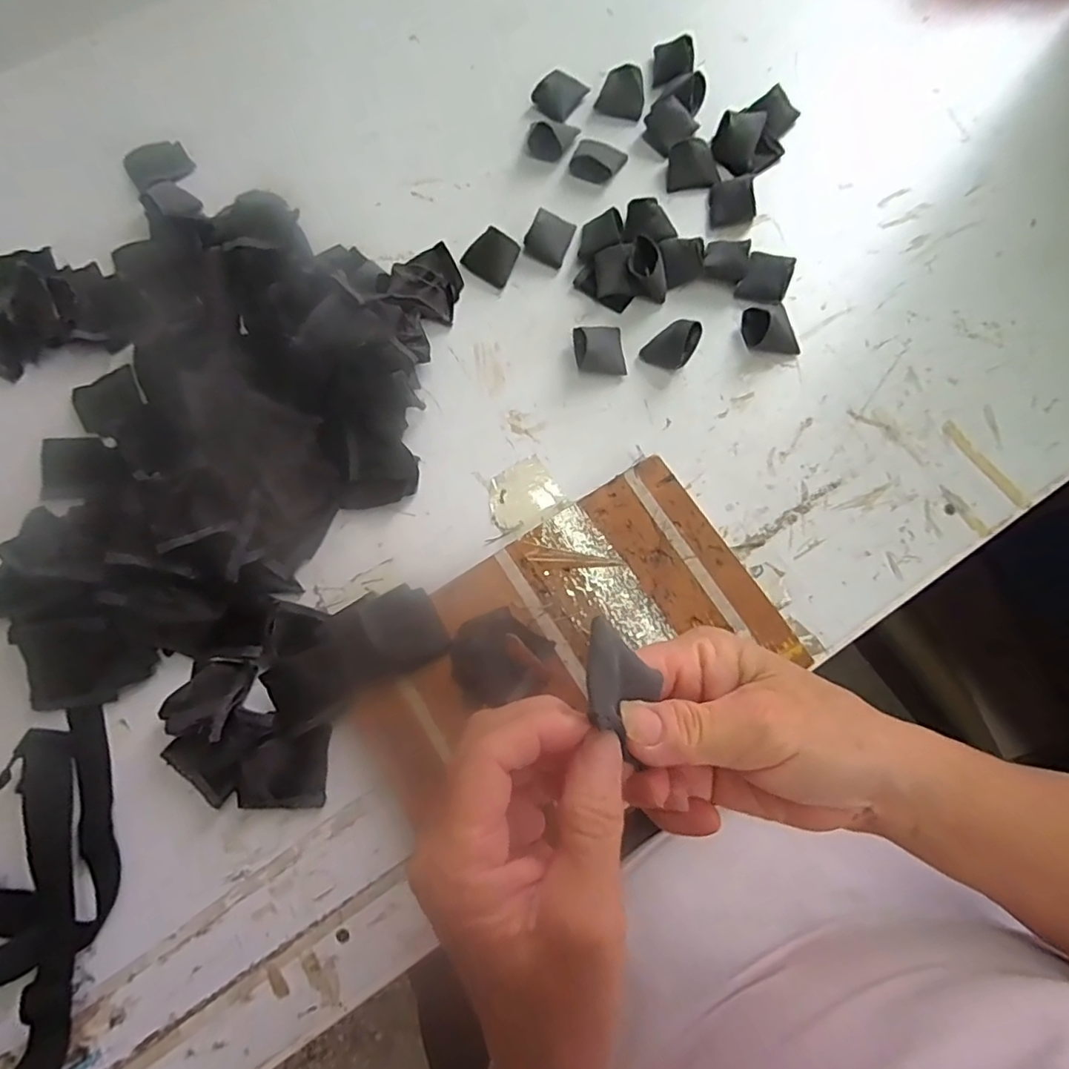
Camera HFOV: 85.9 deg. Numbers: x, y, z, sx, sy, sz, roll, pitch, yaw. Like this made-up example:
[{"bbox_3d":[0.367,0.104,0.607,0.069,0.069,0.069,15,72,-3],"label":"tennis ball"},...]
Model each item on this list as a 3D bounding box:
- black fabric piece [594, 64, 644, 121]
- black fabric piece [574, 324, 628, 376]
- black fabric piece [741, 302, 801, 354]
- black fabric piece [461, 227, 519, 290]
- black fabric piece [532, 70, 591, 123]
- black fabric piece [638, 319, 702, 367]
[{"bbox_3d":[0.078,-0.392,0.508,0.040,0.021,0.033,12,75,5],"label":"black fabric piece"},{"bbox_3d":[0.050,-0.142,0.435,0.036,0.021,0.041,-8,74,0],"label":"black fabric piece"},{"bbox_3d":[0.183,-0.159,0.440,0.036,0.024,0.040,-18,75,-3],"label":"black fabric piece"},{"bbox_3d":[-0.035,-0.227,0.467,0.043,0.025,0.034,36,78,11],"label":"black fabric piece"},{"bbox_3d":[0.024,-0.397,0.516,0.036,0.017,0.045,34,78,10],"label":"black fabric piece"},{"bbox_3d":[0.105,-0.148,0.440,0.040,0.026,0.028,12,75,5],"label":"black fabric piece"}]

